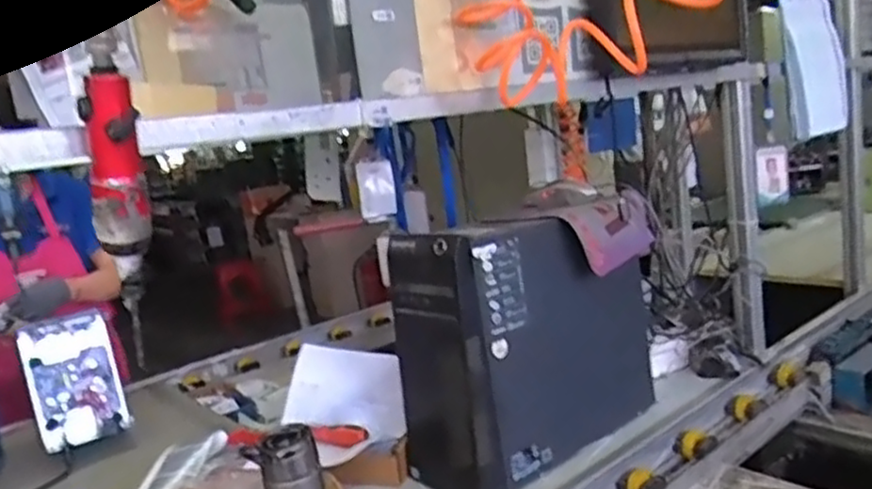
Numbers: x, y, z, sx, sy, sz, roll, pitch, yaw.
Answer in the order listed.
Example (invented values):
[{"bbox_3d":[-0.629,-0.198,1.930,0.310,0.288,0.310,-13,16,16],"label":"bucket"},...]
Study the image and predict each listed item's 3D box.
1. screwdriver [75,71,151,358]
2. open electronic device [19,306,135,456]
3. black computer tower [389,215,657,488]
[{"bbox_3d":[-0.251,-0.021,0.557,0.038,0.216,0.065,-14,11,-39],"label":"screwdriver"},{"bbox_3d":[-0.706,0.264,1.358,0.157,0.246,0.047,-16,-5,-29],"label":"open electronic device"},{"bbox_3d":[0.148,0.148,1.088,0.396,0.373,0.187,-14,11,-38],"label":"black computer tower"}]

